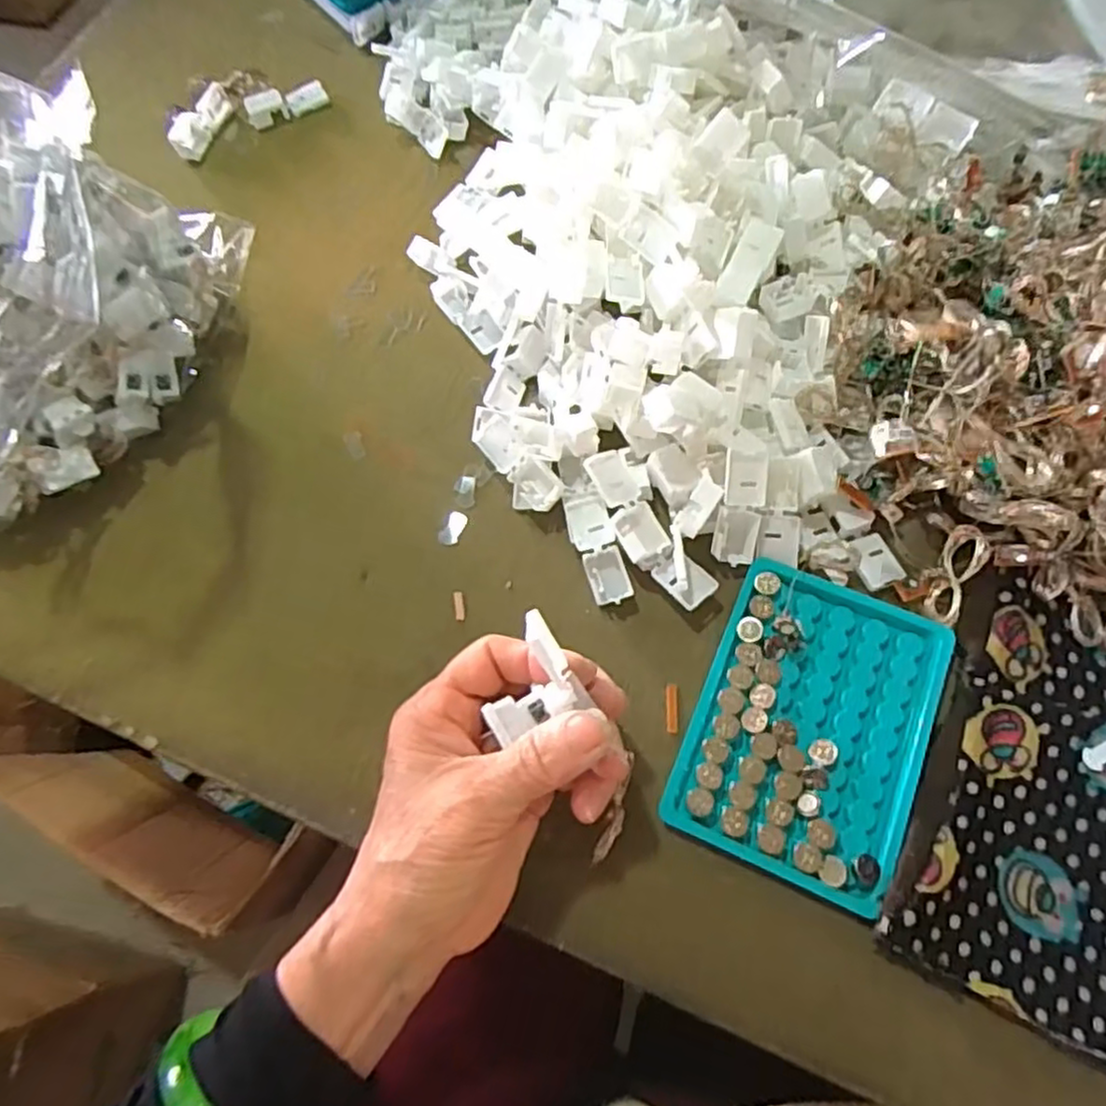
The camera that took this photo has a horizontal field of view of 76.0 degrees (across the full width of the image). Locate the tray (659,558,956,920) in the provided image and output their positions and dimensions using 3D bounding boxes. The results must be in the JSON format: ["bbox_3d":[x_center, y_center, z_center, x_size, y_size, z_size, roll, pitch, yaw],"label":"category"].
[{"bbox_3d":[0.114,0.073,0.311,0.096,0.008,0.130,23,70,10],"label":"tray"}]

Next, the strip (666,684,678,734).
[{"bbox_3d":[0.055,0.071,0.323,0.005,0.004,0.022,1,67,3],"label":"strip"}]

